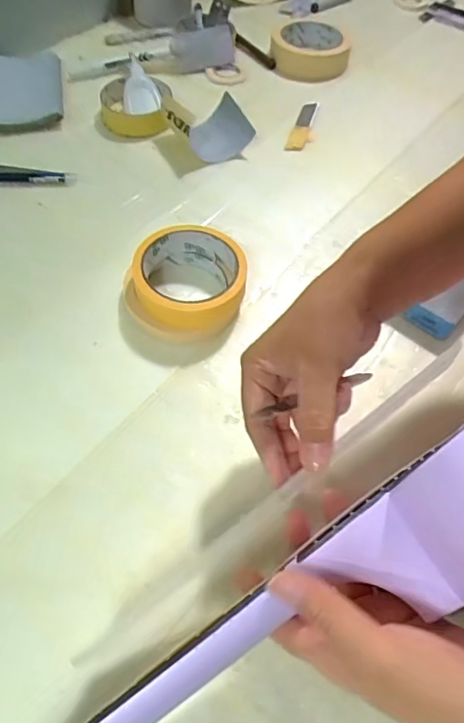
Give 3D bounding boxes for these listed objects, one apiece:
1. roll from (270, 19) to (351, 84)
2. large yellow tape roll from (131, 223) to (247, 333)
[{"bbox_3d":[0.099,-0.393,0.655,0.096,0.040,0.096,1,57,-2],"label":"roll"},{"bbox_3d":[-0.037,-0.069,0.438,0.089,0.044,0.089,1,57,-2],"label":"large yellow tape roll"}]

